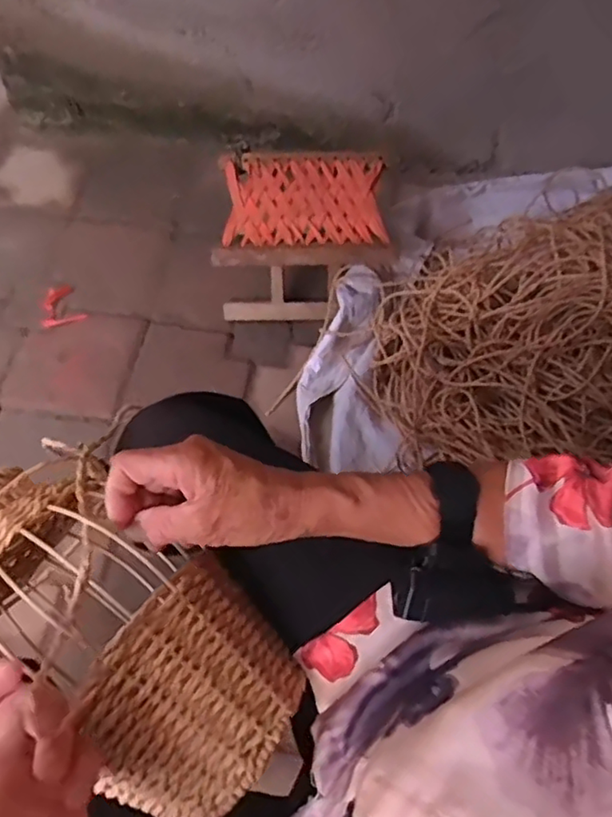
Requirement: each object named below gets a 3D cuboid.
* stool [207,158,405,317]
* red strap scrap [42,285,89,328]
[{"bbox_3d":[-0.011,-0.293,1.084,0.288,0.194,0.227,-8,65,-4],"label":"stool"},{"bbox_3d":[-0.438,-0.187,1.122,0.079,0.013,0.085,-9,65,-6],"label":"red strap scrap"}]

